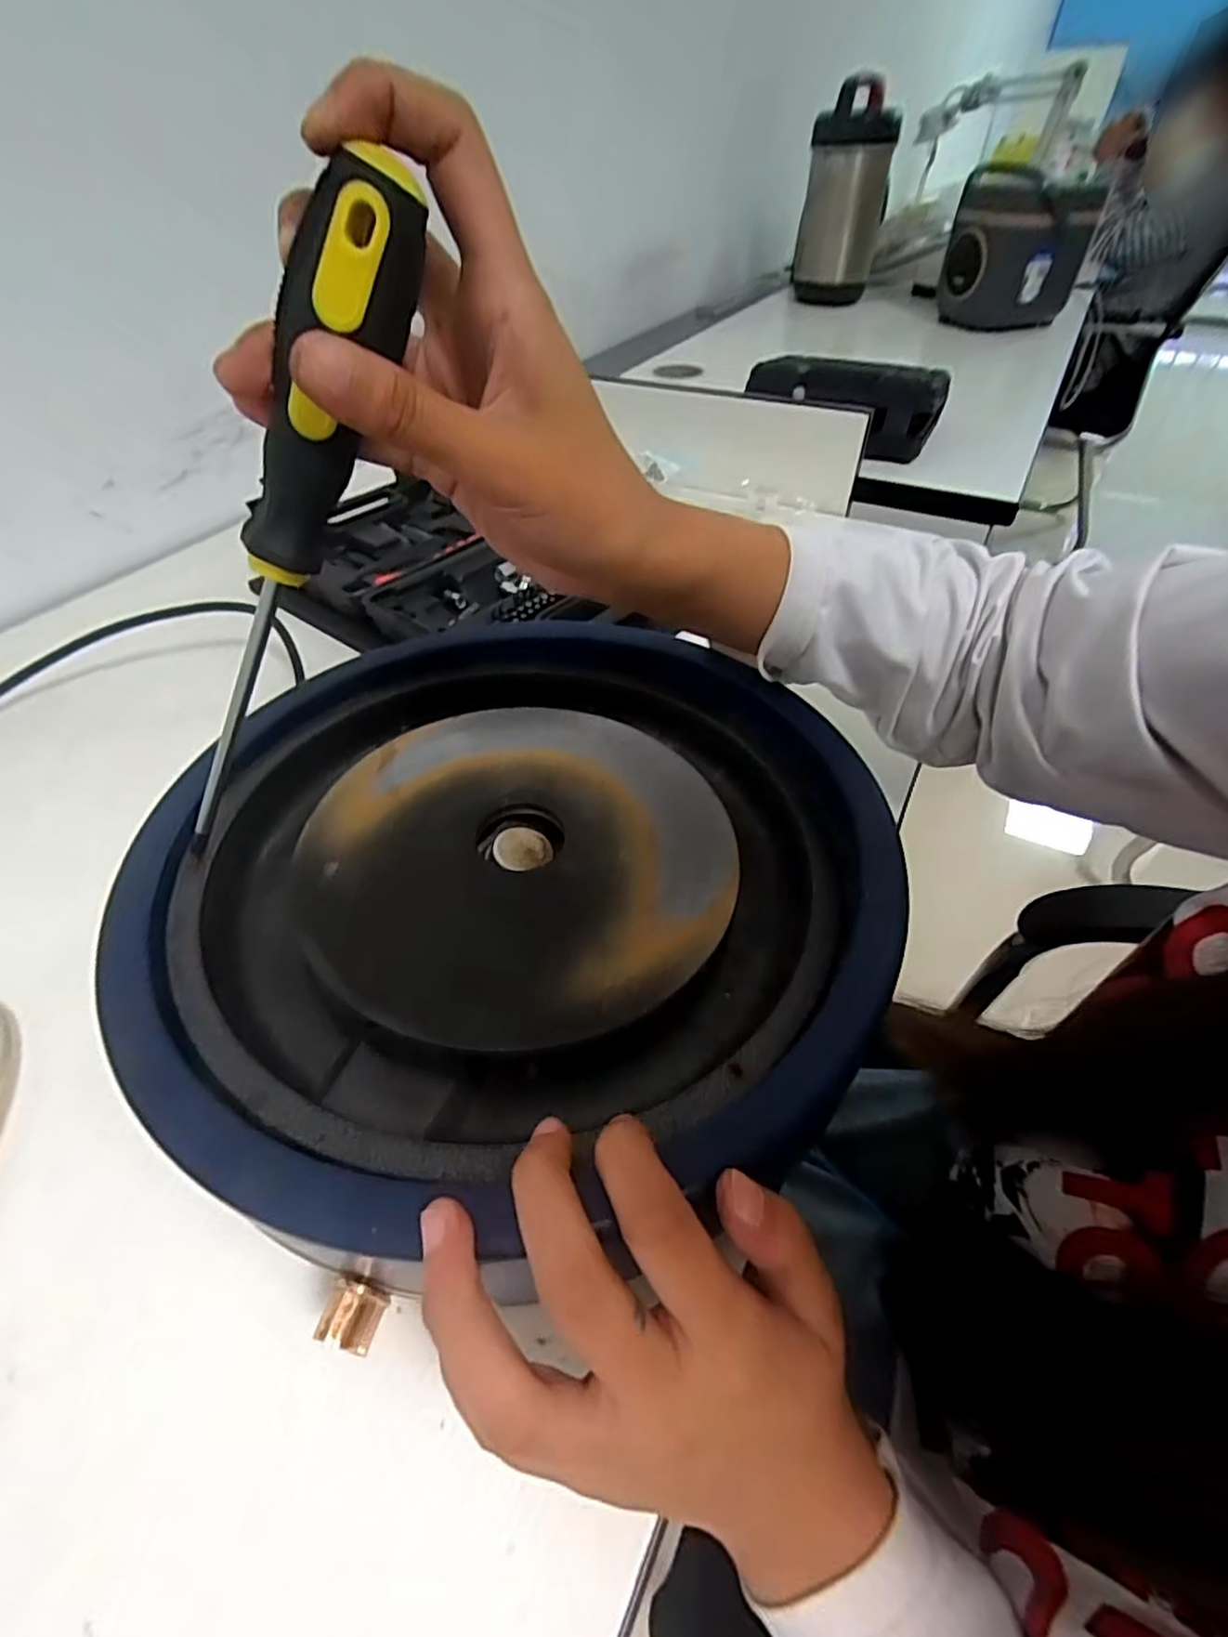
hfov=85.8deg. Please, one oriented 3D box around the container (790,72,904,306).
[{"bbox_3d":[0.455,-1.204,1.316,0.162,0.322,0.180,10,47,9],"label":"container"}]

